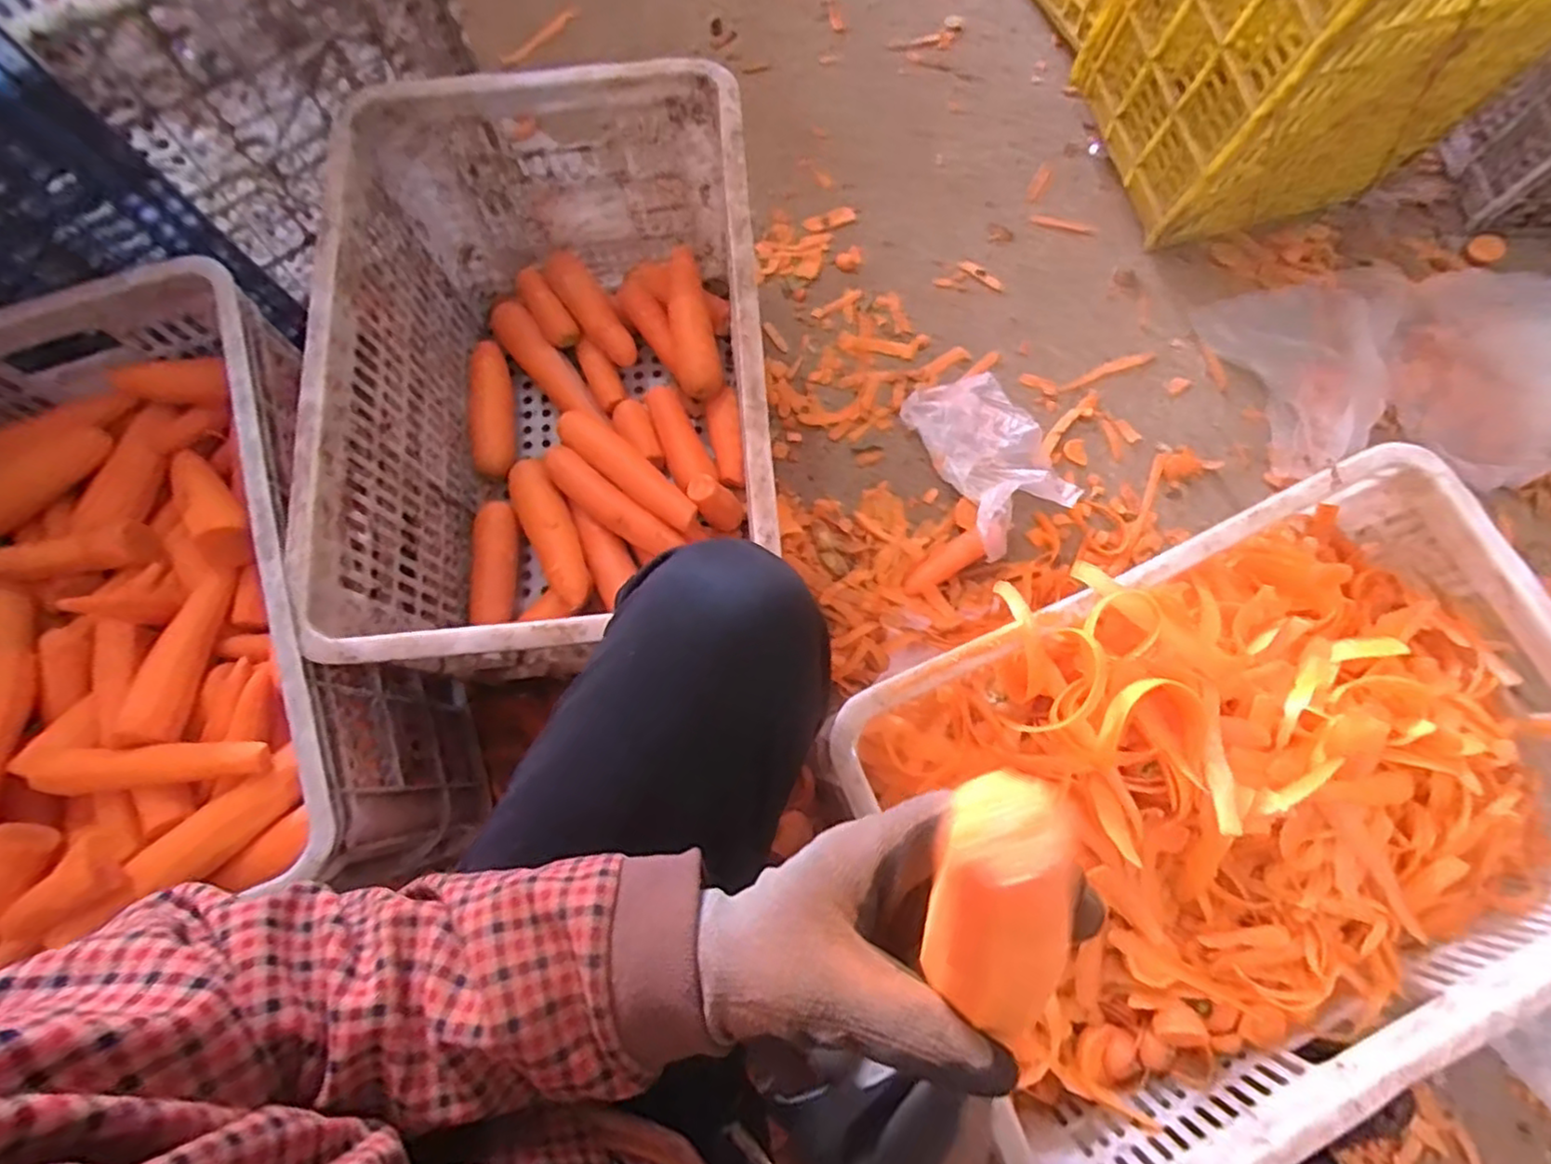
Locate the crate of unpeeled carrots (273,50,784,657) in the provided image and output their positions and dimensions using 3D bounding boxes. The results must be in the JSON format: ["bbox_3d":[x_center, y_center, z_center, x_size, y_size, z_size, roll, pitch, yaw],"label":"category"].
[{"bbox_3d":[-0.193,-0.172,0.680,0.347,0.282,0.513,-5,76,-1],"label":"crate of unpeeled carrots"}]

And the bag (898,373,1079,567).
[{"bbox_3d":[0.250,-0.146,0.794,0.140,0.047,0.214,-26,77,-6],"label":"bag"}]

